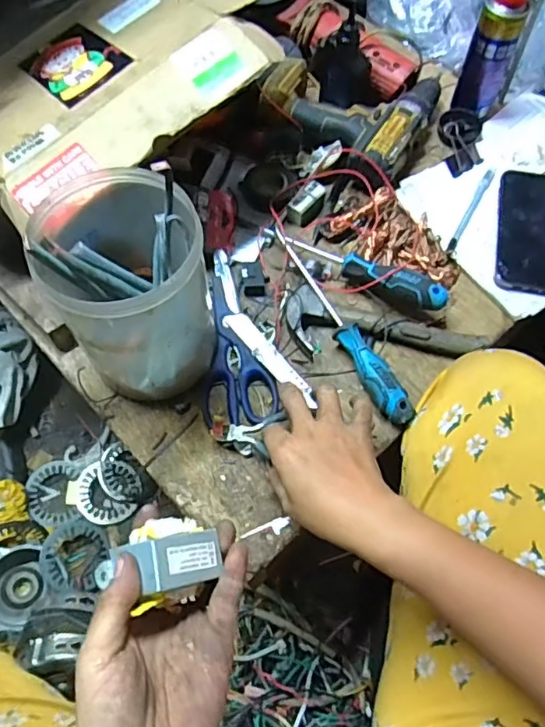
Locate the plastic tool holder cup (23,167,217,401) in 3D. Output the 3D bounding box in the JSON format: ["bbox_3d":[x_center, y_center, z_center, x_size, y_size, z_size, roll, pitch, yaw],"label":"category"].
[{"bbox_3d":[-0.124,-0.066,0.514,0.122,0.172,0.138,-18,65,-9],"label":"plastic tool holder cup"}]

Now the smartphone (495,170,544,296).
[{"bbox_3d":[0.298,-0.152,0.643,0.079,0.010,0.165,8,66,8],"label":"smartphone"}]

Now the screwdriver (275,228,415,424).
[{"bbox_3d":[0.071,-0.043,0.591,0.030,0.029,0.245,-24,66,-12],"label":"screwdriver"}]

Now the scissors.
[{"bbox_3d":[-0.050,-0.027,0.593,0.073,0.016,0.197,-13,64,-7],"label":"scissors"}]

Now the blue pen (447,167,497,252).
[{"bbox_3d":[0.233,-0.183,0.664,0.011,0.006,0.134,28,67,13],"label":"blue pen"}]

